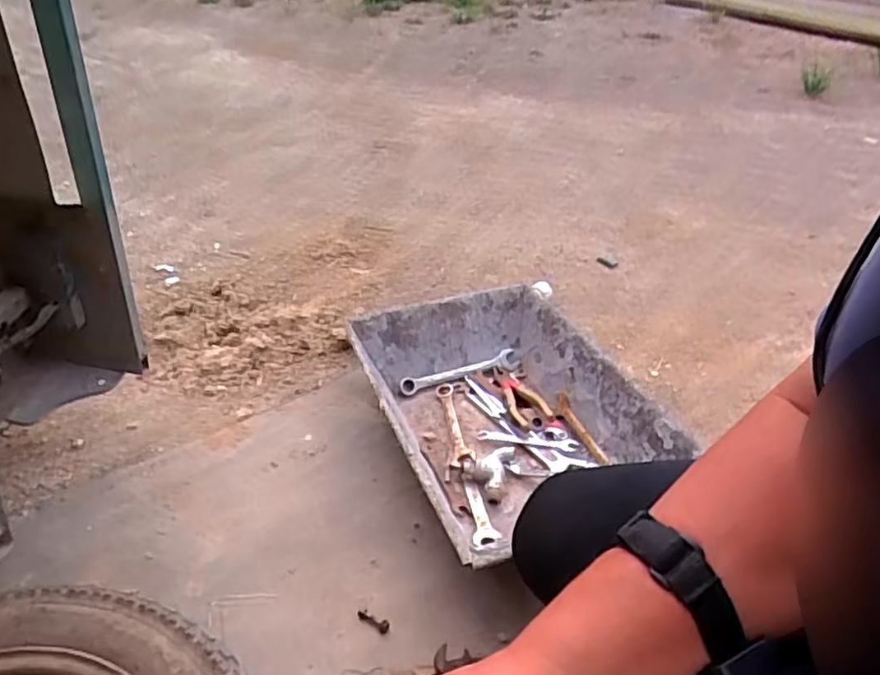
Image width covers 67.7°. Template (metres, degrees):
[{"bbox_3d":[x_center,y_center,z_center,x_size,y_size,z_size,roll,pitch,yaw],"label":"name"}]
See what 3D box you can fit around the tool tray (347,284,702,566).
[{"bbox_3d":[0.083,0.109,0.882,0.313,0.110,0.456,-15,38,-19],"label":"tool tray"}]

